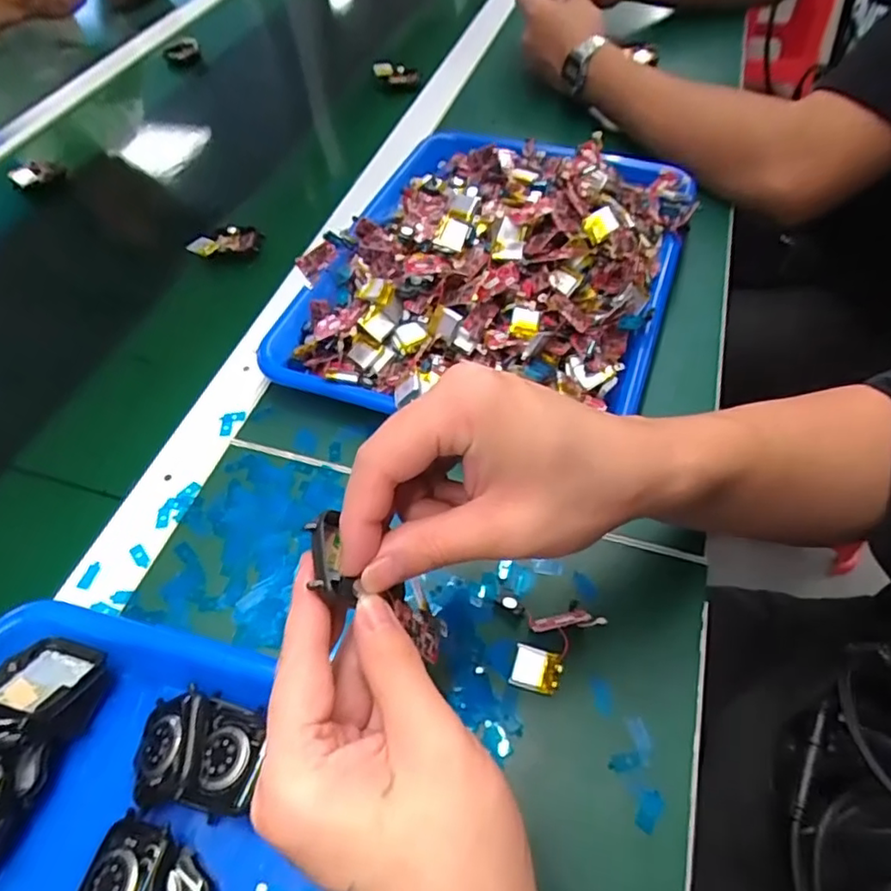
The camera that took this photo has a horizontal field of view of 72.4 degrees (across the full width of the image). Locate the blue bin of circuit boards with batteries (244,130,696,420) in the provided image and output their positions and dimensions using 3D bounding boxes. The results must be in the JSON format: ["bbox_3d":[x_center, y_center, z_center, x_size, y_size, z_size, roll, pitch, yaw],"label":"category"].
[{"bbox_3d":[0.040,-0.148,0.455,0.257,0.072,0.324,14,56,13],"label":"blue bin of circuit boards with batteries"}]

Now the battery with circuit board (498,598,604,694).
[{"bbox_3d":[0.055,0.099,0.308,0.048,0.012,0.047,-1,54,3],"label":"battery with circuit board"}]

